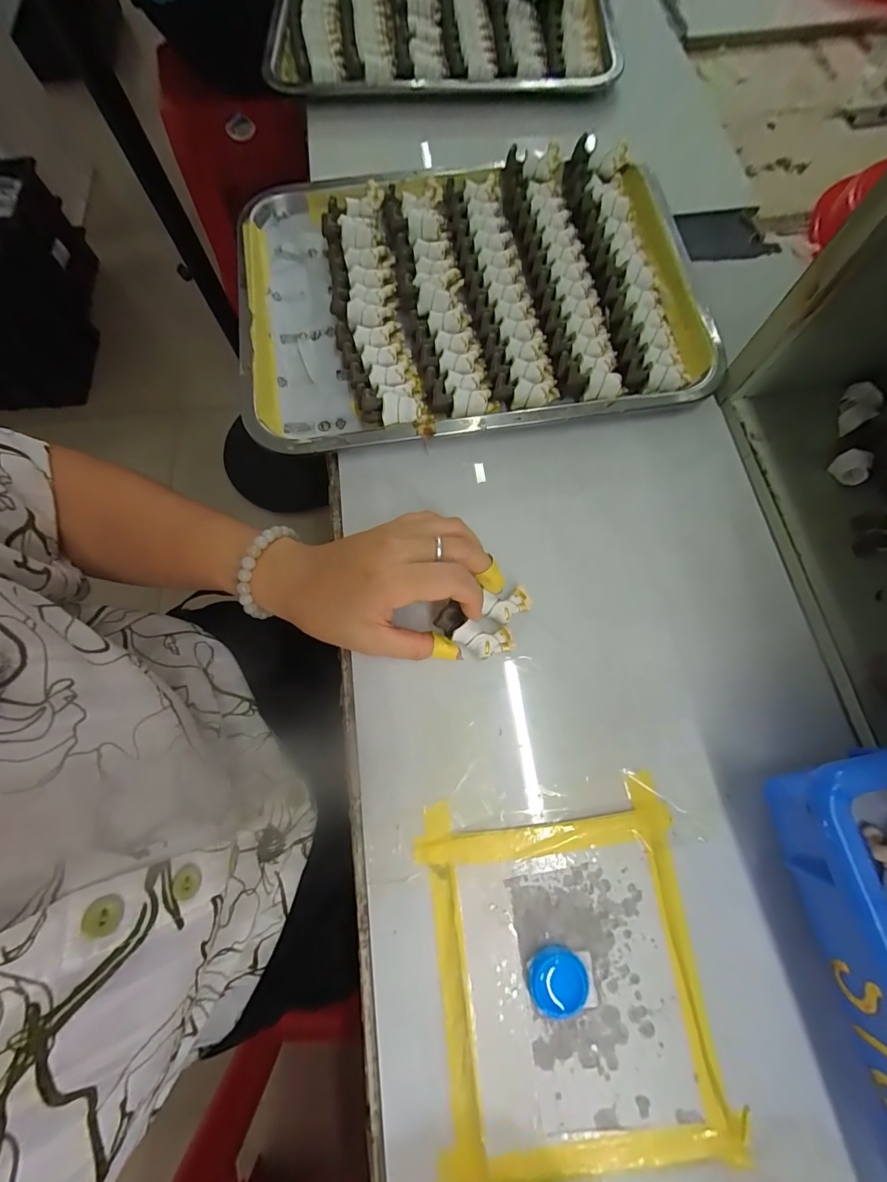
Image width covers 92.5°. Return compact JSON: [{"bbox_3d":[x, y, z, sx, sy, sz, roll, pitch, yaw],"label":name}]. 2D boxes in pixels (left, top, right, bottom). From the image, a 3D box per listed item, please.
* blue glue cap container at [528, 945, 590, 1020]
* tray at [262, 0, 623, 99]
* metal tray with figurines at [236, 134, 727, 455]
[{"bbox_3d":[0.059,0.202,0.219,0.030,0.006,0.029,0,73,1],"label":"blue glue cap container"},{"bbox_3d":[-0.006,-0.596,0.432,0.340,0.052,0.236,0,76,1],"label":"tray"},{"bbox_3d":[0.018,-0.234,0.335,0.344,0.033,0.253,-8,76,-1],"label":"metal tray with figurines"}]

